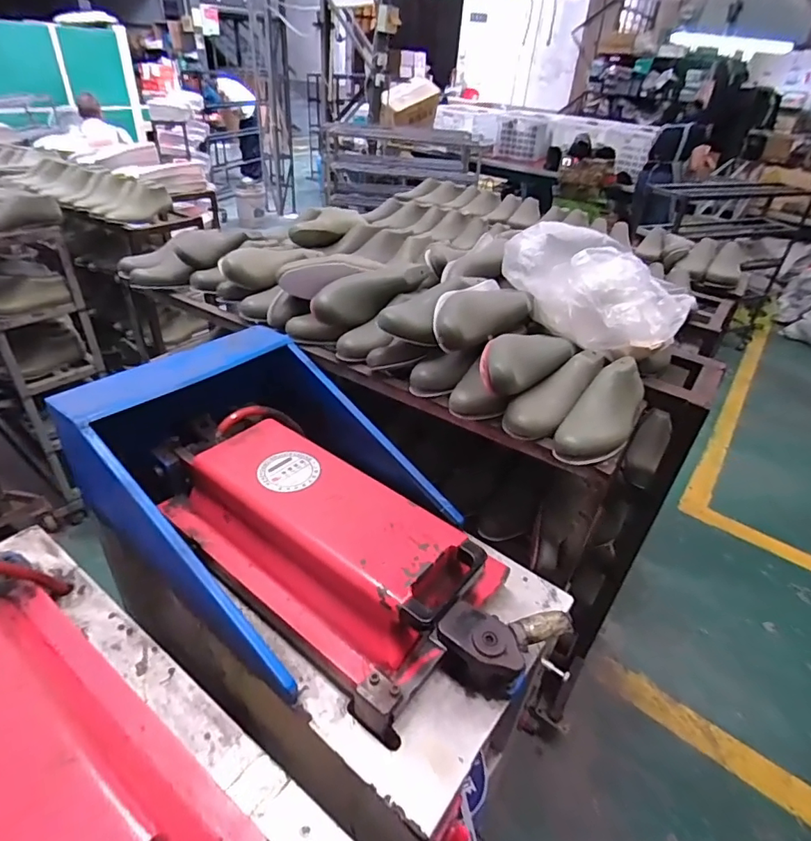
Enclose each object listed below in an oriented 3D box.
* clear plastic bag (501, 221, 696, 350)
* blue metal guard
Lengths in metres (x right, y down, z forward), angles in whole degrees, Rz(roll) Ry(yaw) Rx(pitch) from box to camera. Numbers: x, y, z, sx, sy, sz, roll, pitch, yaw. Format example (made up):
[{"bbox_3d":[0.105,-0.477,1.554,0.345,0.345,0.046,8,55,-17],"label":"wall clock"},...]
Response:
[{"bbox_3d":[0.349,-0.251,0.937,0.210,0.148,0.287,-26,47,-37],"label":"clear plastic bag"},{"bbox_3d":[-0.220,0.076,0.826,0.506,0.206,0.403,28,41,27],"label":"blue metal guard"}]

